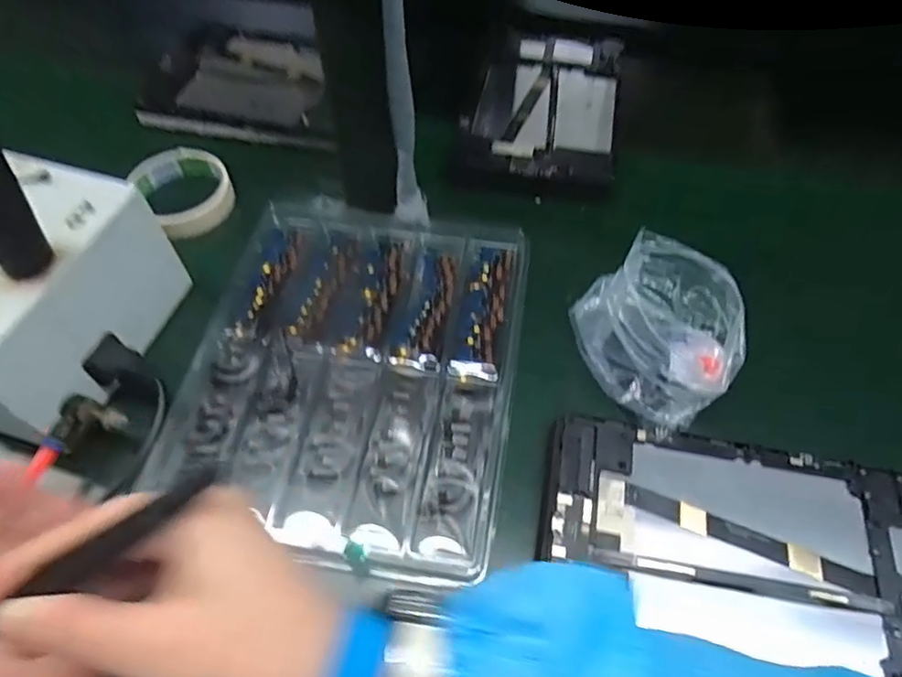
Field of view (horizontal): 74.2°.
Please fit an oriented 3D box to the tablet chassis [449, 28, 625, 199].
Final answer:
[{"bbox_3d":[0.094,-0.235,0.598,0.144,0.012,0.250,10,56,7],"label":"tablet chassis"}]

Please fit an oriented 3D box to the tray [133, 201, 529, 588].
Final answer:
[{"bbox_3d":[-0.067,0.015,0.430,0.218,0.017,0.279,8,56,5],"label":"tray"}]

